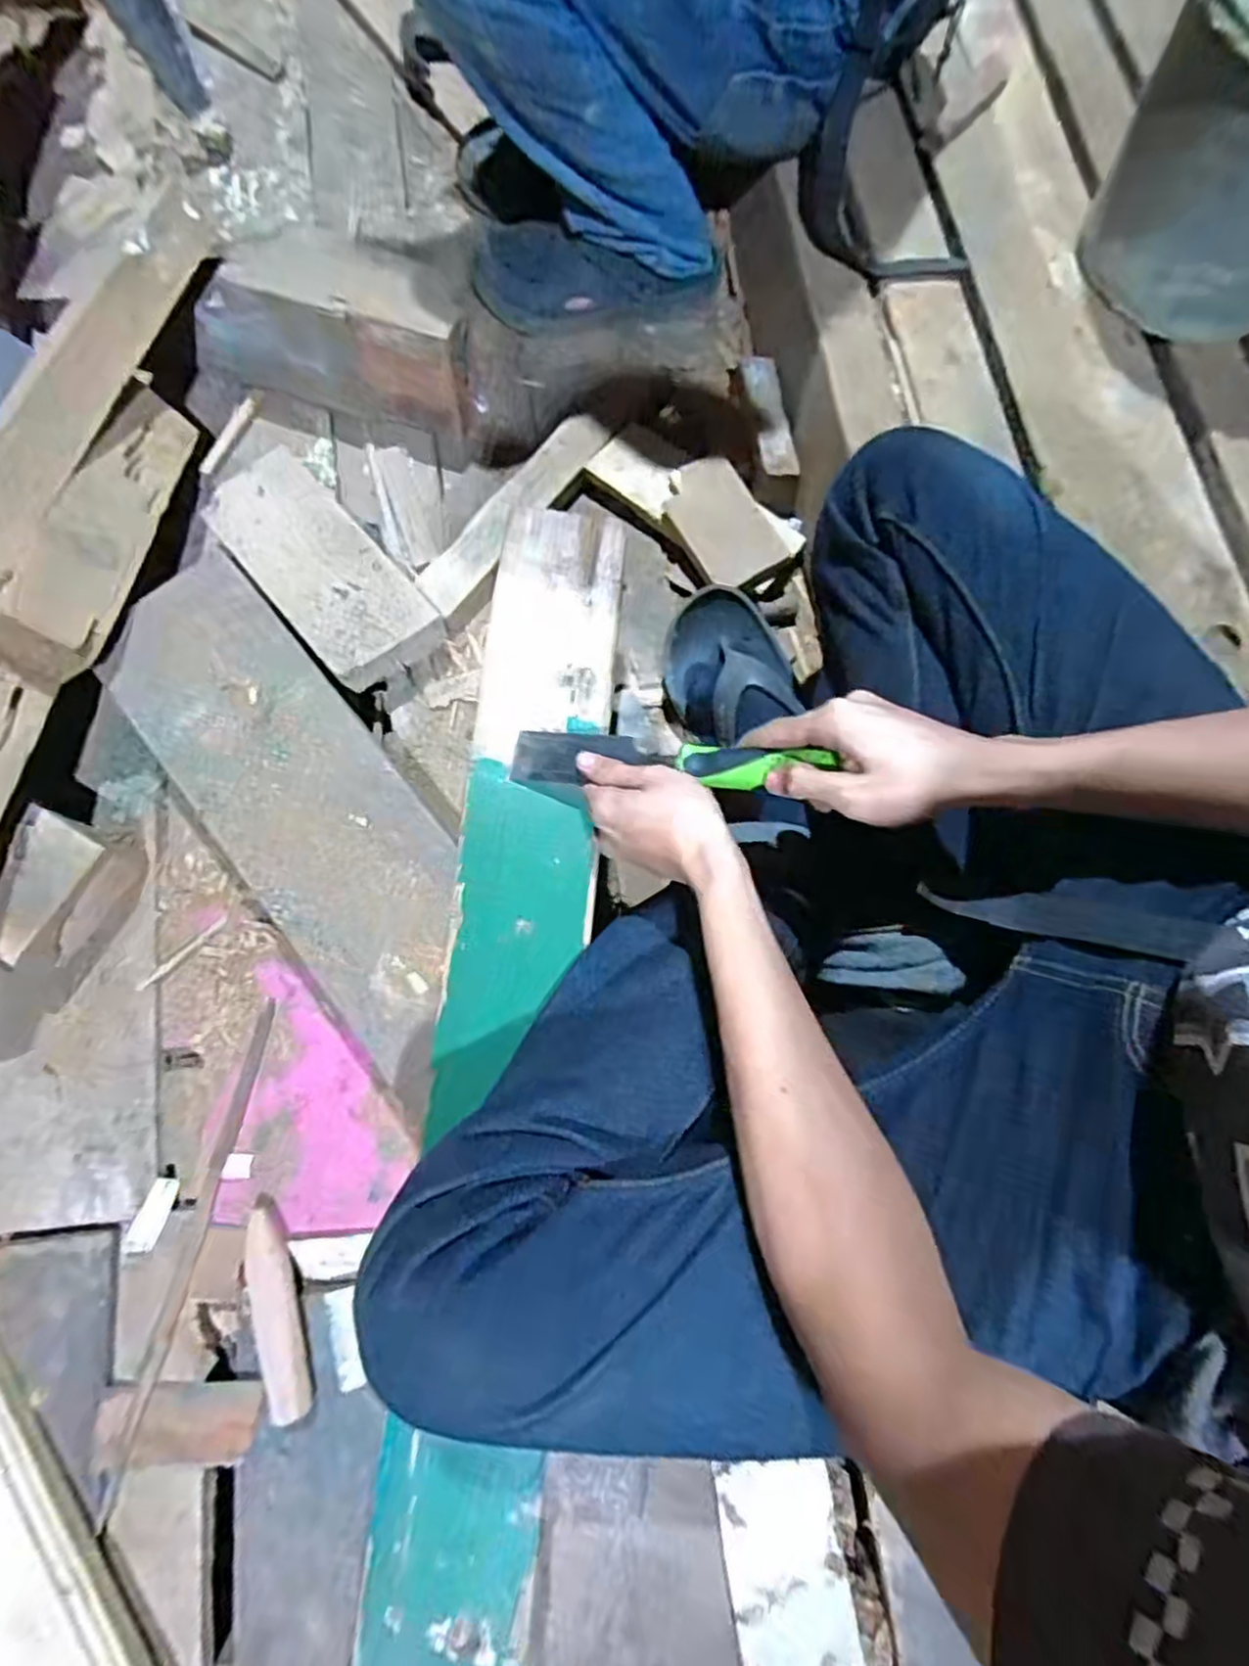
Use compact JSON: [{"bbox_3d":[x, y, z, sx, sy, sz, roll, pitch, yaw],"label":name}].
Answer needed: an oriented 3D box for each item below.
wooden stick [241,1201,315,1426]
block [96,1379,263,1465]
[{"bbox_3d":[-0.266,0.363,0.540,0.033,0.026,0.149,-16,77,-6],"label":"wooden stick"},{"bbox_3d":[-0.333,0.440,0.525,0.107,0.012,0.049,4,76,-1],"label":"block"}]

